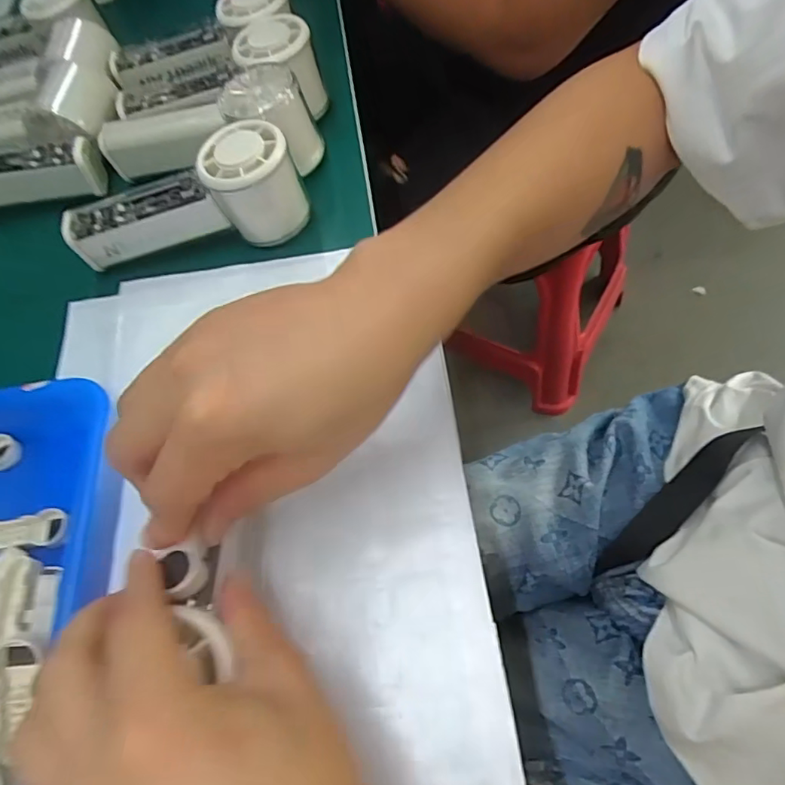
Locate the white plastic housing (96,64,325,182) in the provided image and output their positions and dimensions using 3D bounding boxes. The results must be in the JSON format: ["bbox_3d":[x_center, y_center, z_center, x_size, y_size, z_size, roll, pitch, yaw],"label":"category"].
[{"bbox_3d":[-0.132,-0.180,0.393,0.153,0.058,0.056,-5,61,14],"label":"white plastic housing"}]

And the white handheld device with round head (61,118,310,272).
[{"bbox_3d":[-0.133,-0.121,0.365,0.153,0.063,0.054,-16,61,10],"label":"white handheld device with round head"}]

